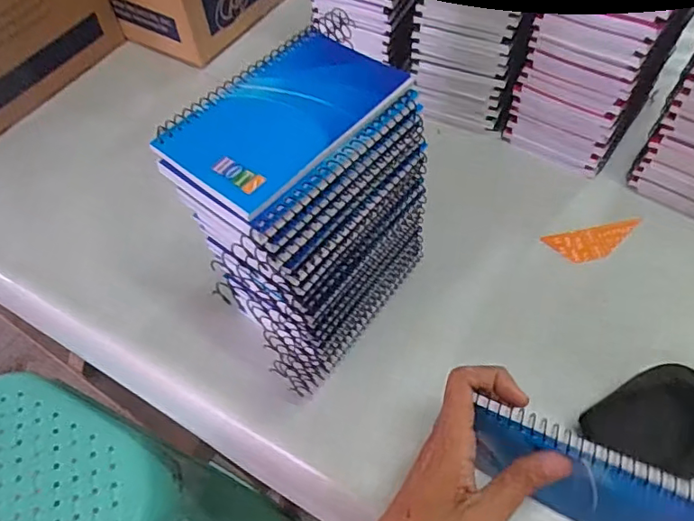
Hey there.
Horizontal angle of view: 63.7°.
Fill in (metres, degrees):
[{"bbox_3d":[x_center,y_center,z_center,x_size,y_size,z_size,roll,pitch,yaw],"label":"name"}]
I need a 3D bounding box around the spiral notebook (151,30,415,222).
[{"bbox_3d":[-0.037,-0.084,0.314,0.085,0.008,0.126,36,65,25],"label":"spiral notebook"}]

